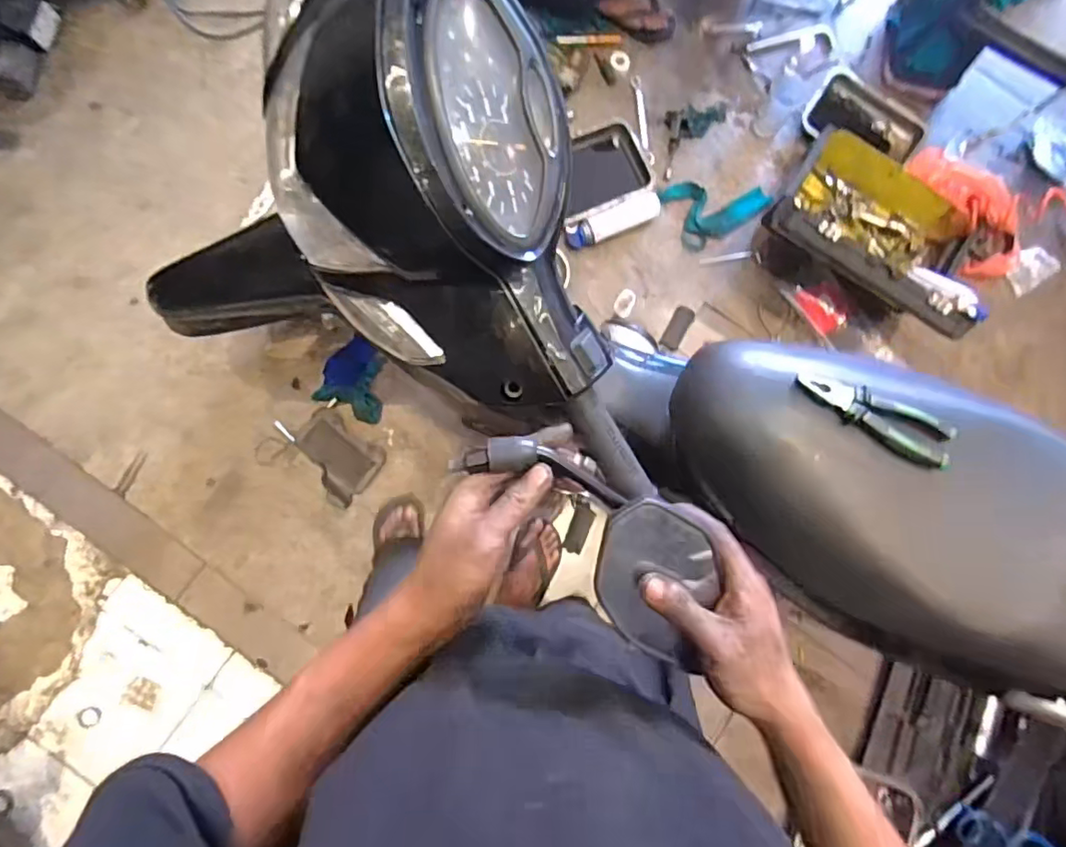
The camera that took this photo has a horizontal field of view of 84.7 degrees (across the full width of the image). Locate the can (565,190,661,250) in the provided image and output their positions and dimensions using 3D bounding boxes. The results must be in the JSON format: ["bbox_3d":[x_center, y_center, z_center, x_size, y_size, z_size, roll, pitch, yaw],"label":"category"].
[{"bbox_3d":[0.212,-0.533,1.543,0.268,0.055,0.072,-25,85,-7],"label":"can"}]

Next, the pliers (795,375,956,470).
[{"bbox_3d":[0.368,-0.011,0.630,0.166,0.029,0.056,31,84,14],"label":"pliers"}]

